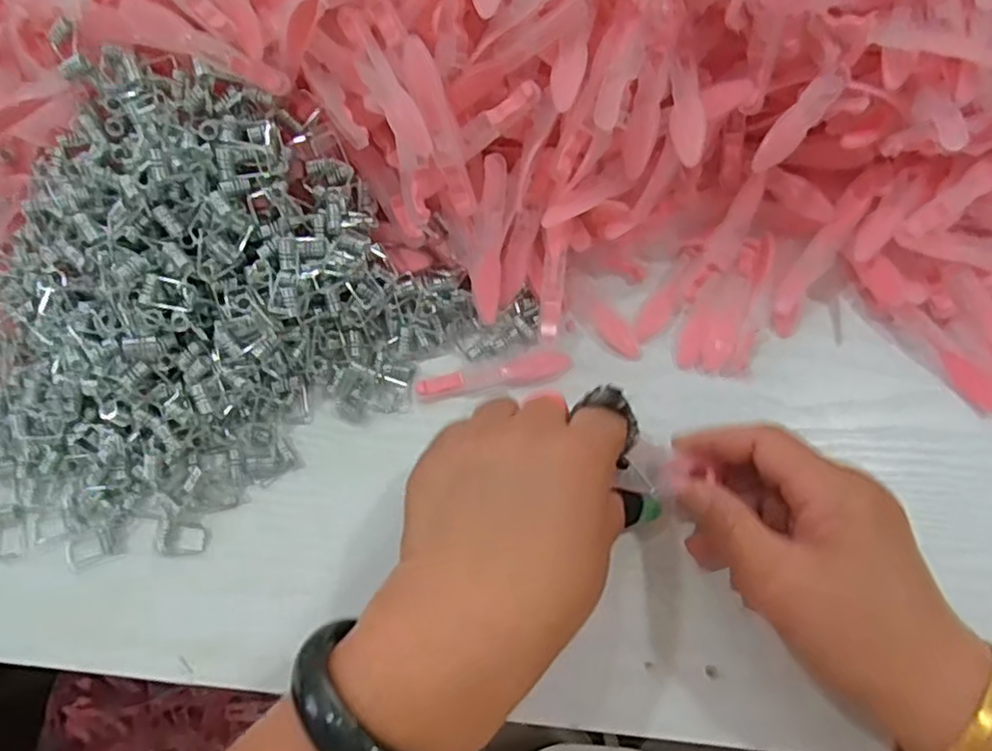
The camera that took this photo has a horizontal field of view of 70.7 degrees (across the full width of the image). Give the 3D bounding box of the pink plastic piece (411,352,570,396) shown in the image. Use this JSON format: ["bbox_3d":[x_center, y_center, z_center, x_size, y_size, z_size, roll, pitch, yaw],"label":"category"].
[{"bbox_3d":[0.000,0.000,0.348,0.077,0.005,0.014,-13,70,-4],"label":"pink plastic piece"}]

